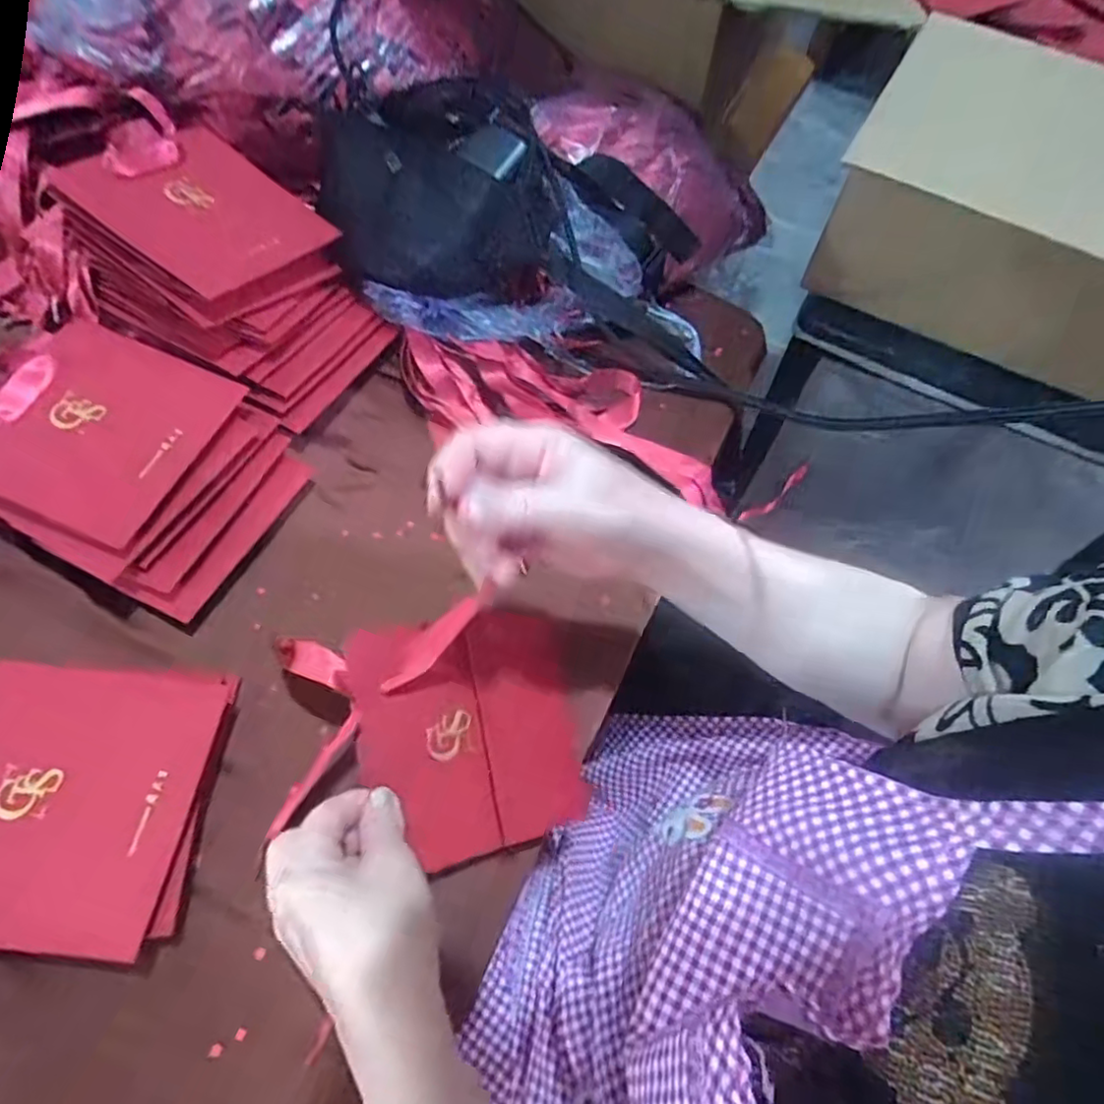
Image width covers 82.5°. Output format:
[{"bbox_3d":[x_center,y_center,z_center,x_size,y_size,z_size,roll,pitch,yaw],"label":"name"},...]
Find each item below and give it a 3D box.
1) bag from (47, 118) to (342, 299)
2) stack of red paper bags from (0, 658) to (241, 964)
[{"bbox_3d":[-0.262,-0.262,0.477,0.138,0.010,0.133,39,56,-4],"label":"bag"},{"bbox_3d":[-0.267,0.133,0.352,0.137,0.029,0.153,3,61,-2],"label":"stack of red paper bags"}]

